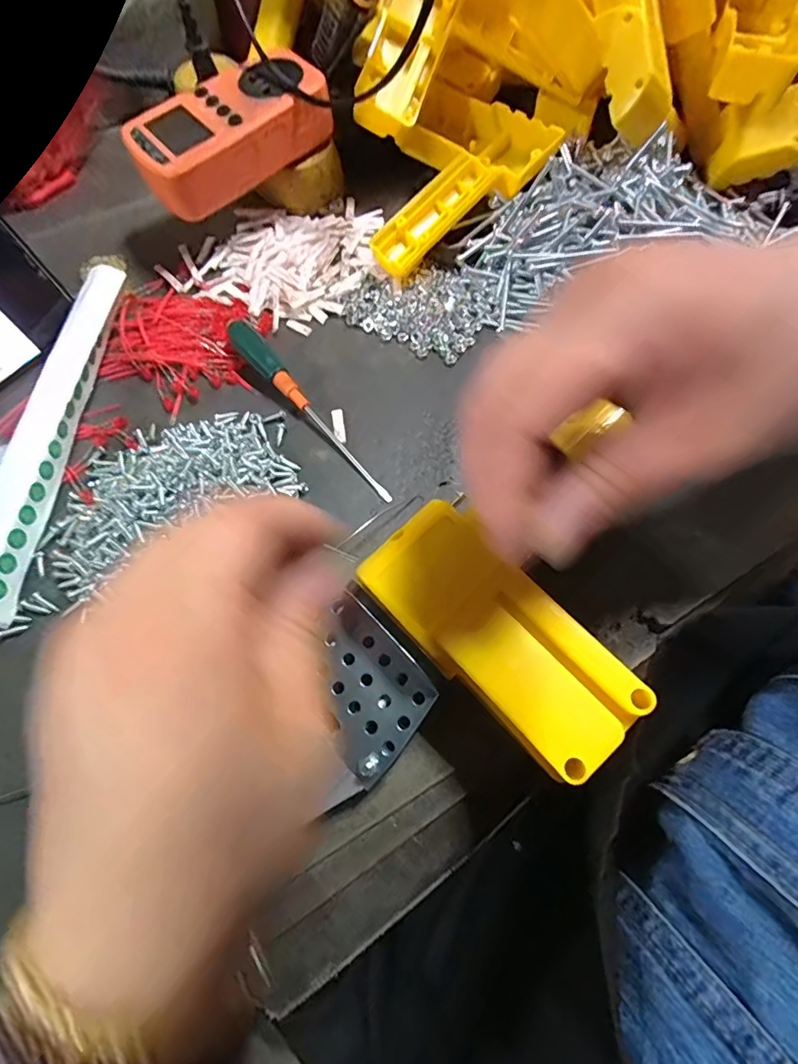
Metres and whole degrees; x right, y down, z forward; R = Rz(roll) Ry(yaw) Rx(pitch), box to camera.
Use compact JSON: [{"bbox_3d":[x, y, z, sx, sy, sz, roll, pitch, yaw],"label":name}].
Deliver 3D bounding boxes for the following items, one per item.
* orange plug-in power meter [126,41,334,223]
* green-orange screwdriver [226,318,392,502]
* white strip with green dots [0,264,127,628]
[{"bbox_3d":[-0.108,-0.259,0.318,0.126,0.040,0.065,-36,70,-15],"label":"orange plug-in power meter"},{"bbox_3d":[-0.052,-0.074,0.283,0.015,0.016,0.149,-40,71,-16],"label":"green-orange screwdriver"},{"bbox_3d":[-0.194,-0.059,0.273,0.028,0.022,0.222,2,65,2],"label":"white strip with green dots"}]

